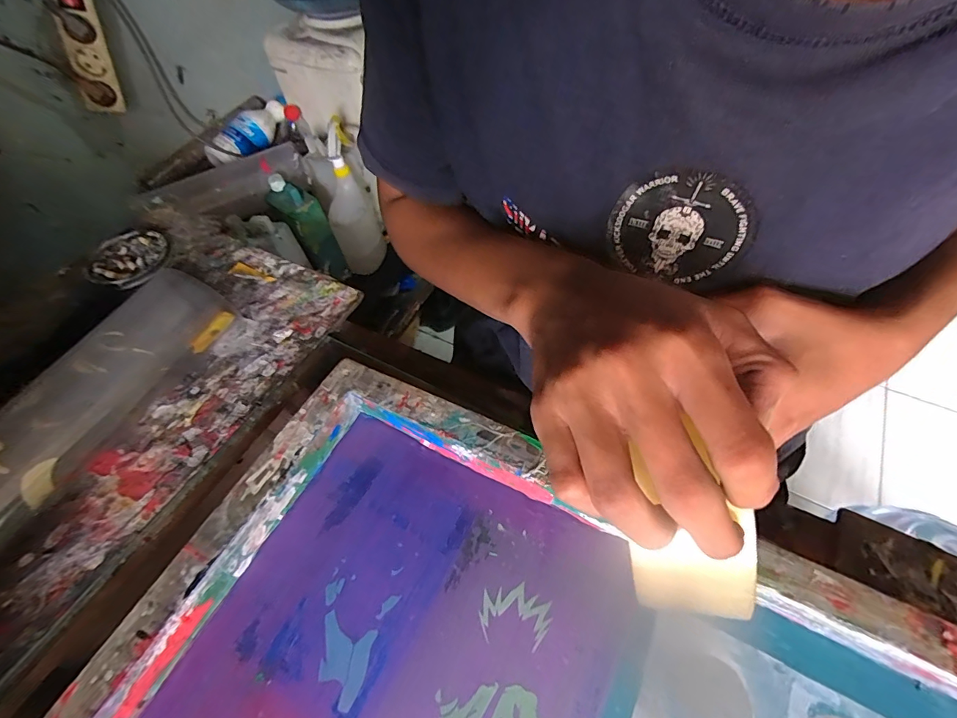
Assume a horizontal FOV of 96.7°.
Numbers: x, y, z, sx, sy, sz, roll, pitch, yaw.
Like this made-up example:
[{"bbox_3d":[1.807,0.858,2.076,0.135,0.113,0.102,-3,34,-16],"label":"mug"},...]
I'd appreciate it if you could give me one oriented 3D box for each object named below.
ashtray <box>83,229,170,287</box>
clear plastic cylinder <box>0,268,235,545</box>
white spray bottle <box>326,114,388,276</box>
[{"bbox_3d":[-0.455,-0.132,0.555,0.093,0.018,0.096,28,61,21],"label":"ashtray"},{"bbox_3d":[-0.370,0.046,0.392,0.067,0.069,0.324,17,57,15],"label":"clear plastic cylinder"},{"bbox_3d":[-0.253,-0.317,0.854,0.081,0.283,0.110,-8,34,-2],"label":"white spray bottle"}]

